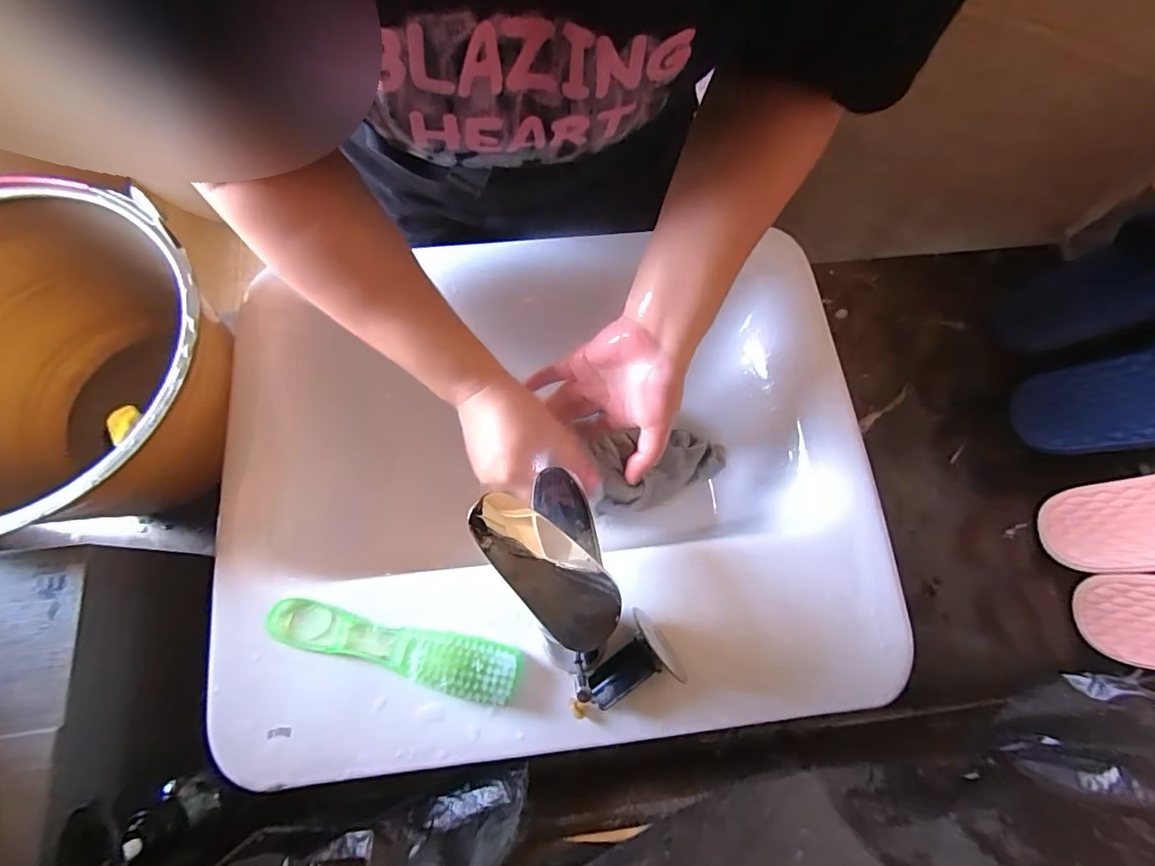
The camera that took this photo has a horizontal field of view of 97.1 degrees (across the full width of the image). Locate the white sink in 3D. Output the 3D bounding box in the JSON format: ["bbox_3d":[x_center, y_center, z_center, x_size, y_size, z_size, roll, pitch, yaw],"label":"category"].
[{"bbox_3d":[-0.025,0.033,0.463,0.533,0.130,0.421,-7,77,0],"label":"white sink"}]

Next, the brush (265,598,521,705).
[{"bbox_3d":[-0.136,0.157,0.376,0.189,0.024,0.038,13,78,4],"label":"brush"}]

